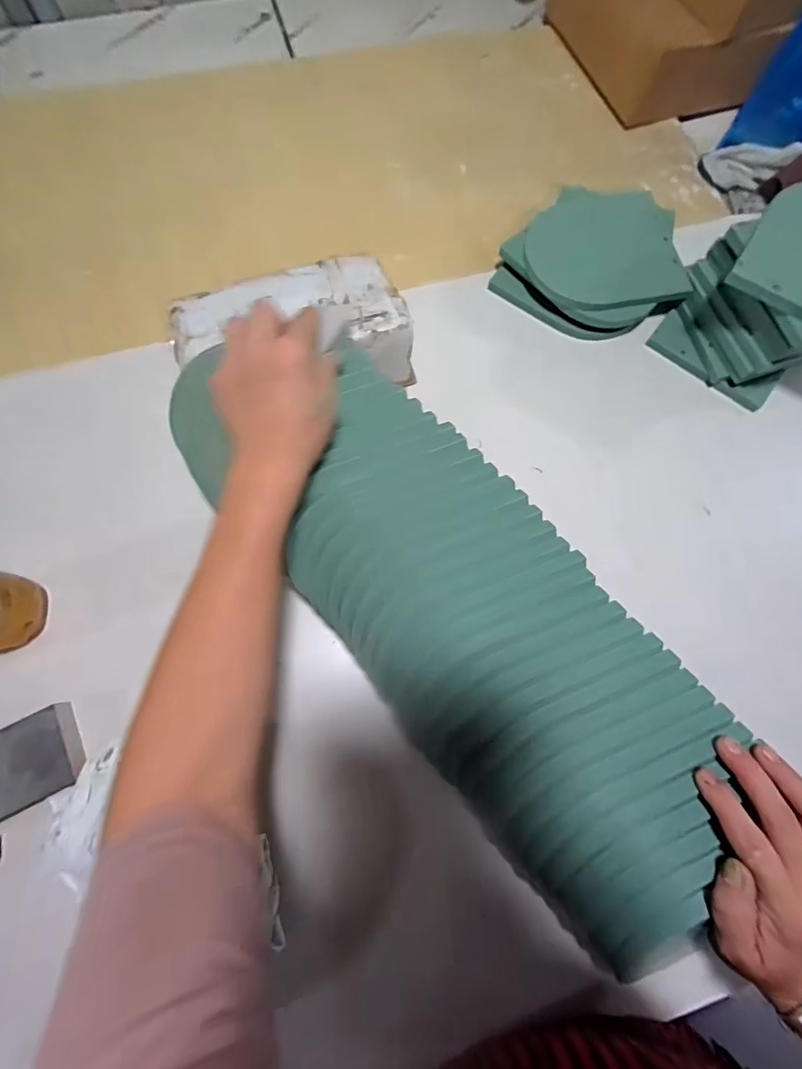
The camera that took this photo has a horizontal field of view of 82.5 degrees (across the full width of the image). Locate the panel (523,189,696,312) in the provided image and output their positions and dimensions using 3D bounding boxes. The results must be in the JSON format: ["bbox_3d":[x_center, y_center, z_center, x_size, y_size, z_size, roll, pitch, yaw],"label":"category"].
[{"bbox_3d":[0.228,-0.319,0.516,0.165,0.012,0.126,-9,90,-1],"label":"panel"}]

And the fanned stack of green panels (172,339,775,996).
[{"bbox_3d":[0.039,0.045,0.363,0.188,0.052,0.530,-37,81,-10],"label":"fanned stack of green panels"}]

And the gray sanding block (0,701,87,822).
[{"bbox_3d":[-0.331,0.200,0.388,0.105,0.022,0.069,-25,77,-8],"label":"gray sanding block"}]

